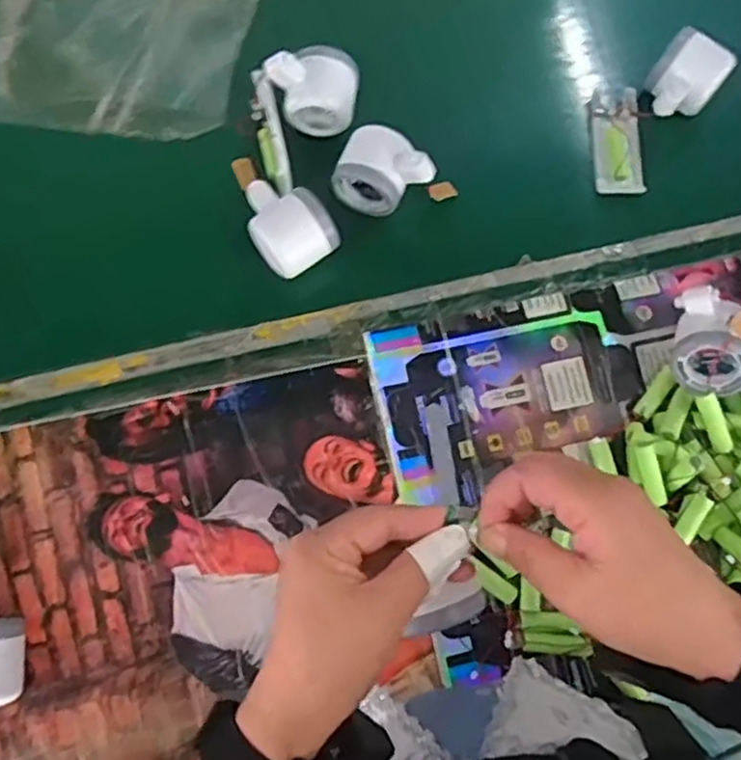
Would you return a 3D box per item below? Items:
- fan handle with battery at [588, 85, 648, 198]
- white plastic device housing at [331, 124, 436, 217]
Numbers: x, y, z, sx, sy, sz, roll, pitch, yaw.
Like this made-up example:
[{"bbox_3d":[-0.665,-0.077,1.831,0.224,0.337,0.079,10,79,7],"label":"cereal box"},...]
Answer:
[{"bbox_3d":[0.222,-0.209,0.635,0.044,0.023,0.094,-3,75,-1],"label":"fan handle with battery"},{"bbox_3d":[0.012,-0.171,0.600,0.076,0.055,0.057,30,77,7],"label":"white plastic device housing"}]

